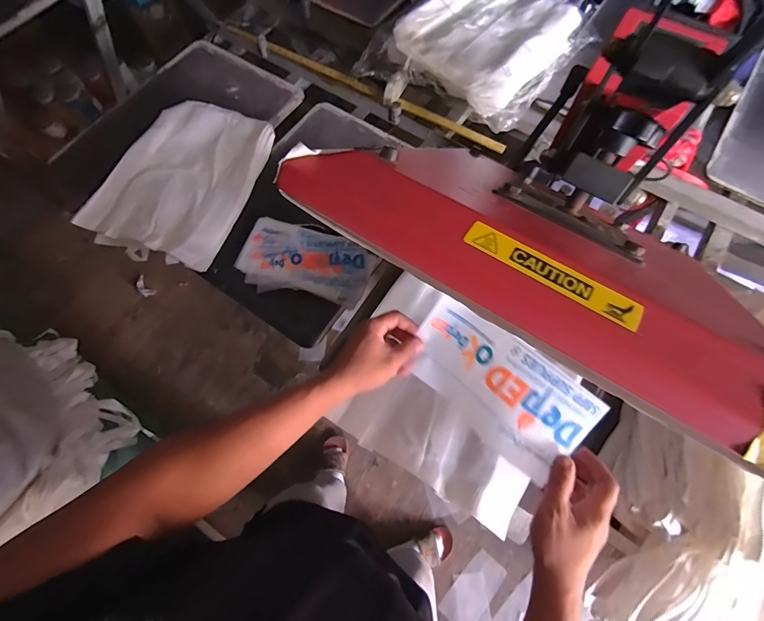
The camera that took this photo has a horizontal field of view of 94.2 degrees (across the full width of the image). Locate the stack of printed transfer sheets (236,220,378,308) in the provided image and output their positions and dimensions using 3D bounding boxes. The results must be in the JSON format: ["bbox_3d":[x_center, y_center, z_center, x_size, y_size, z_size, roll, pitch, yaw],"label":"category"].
[{"bbox_3d":[-0.169,-0.105,0.756,0.286,0.039,0.160,17,70,7],"label":"stack of printed transfer sheets"}]

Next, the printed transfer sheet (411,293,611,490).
[{"bbox_3d":[0.137,0.090,0.438,0.222,0.031,0.119,39,106,21],"label":"printed transfer sheet"}]

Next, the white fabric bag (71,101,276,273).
[{"bbox_3d":[-0.465,-0.323,0.840,0.309,0.033,0.435,15,70,6],"label":"white fabric bag"}]

